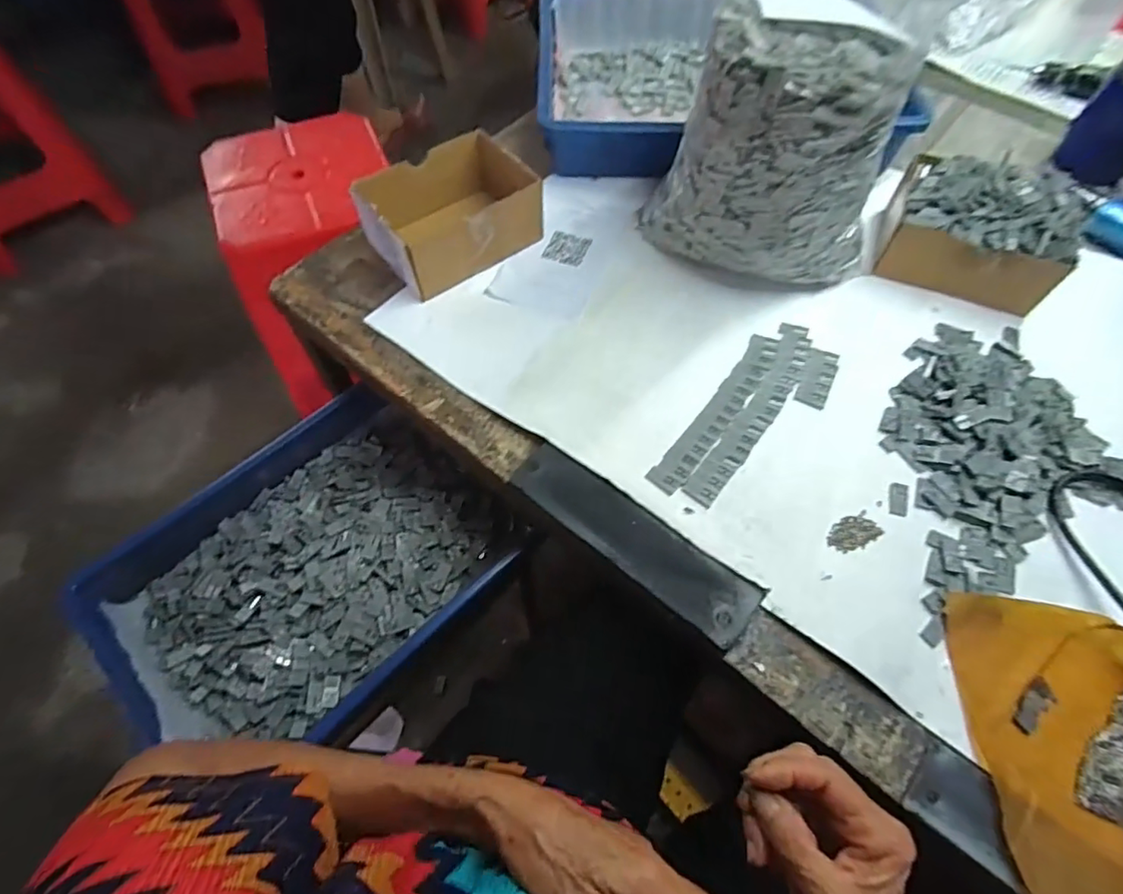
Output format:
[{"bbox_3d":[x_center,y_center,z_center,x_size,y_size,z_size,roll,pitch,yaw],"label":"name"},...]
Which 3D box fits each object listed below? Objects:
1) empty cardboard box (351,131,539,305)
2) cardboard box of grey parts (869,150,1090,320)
[{"bbox_3d":[-0.108,-0.243,0.606,0.168,0.063,0.119,-36,66,-20],"label":"empty cardboard box"},{"bbox_3d":[0.419,-0.218,0.593,0.158,0.083,0.122,23,62,12],"label":"cardboard box of grey parts"}]

